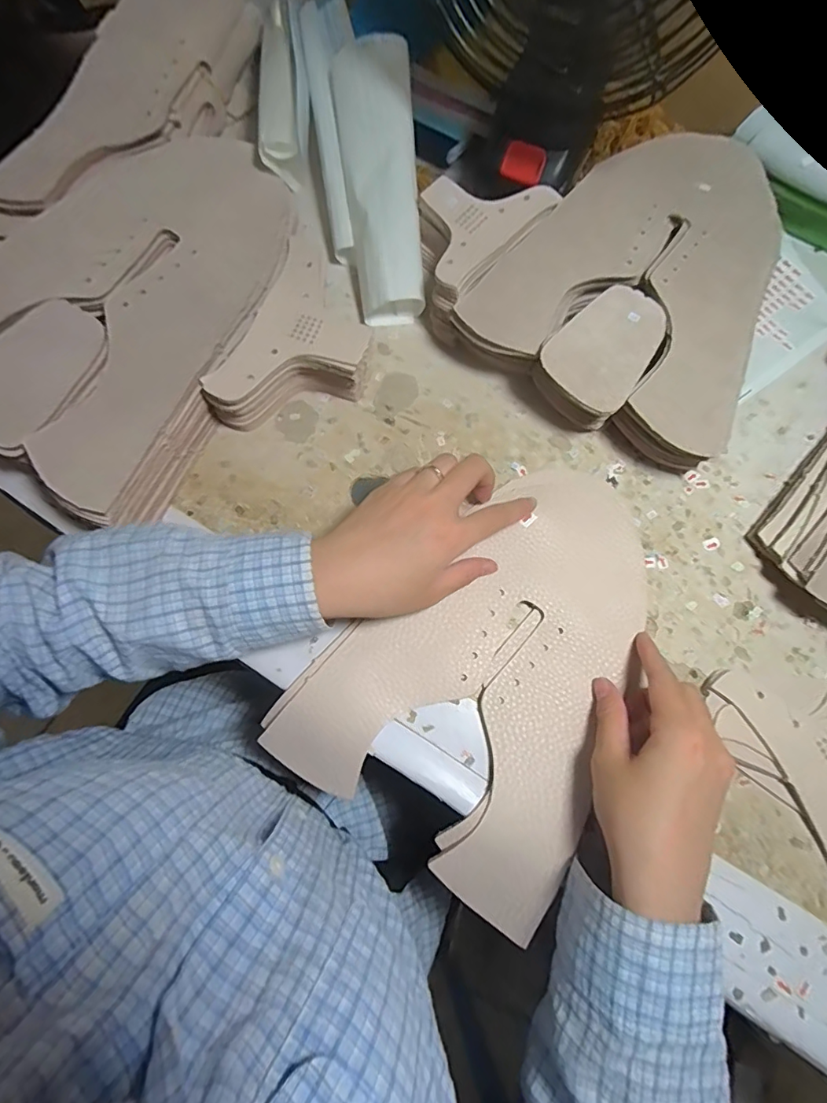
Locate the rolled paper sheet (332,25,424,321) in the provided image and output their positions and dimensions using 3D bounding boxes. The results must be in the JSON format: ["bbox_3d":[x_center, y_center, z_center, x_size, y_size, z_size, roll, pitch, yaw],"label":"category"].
[{"bbox_3d":[-0.025,-0.286,0.385,0.052,0.033,0.205,-5,89,-3],"label":"rolled paper sheet"}]

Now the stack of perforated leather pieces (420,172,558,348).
[{"bbox_3d":[0.039,-0.234,0.387,0.080,0.055,0.126,39,77,9],"label":"stack of perforated leather pieces"}]

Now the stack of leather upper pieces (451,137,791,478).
[{"bbox_3d":[0.178,-0.196,0.380,0.188,0.056,0.250,36,77,8],"label":"stack of leather upper pieces"}]

